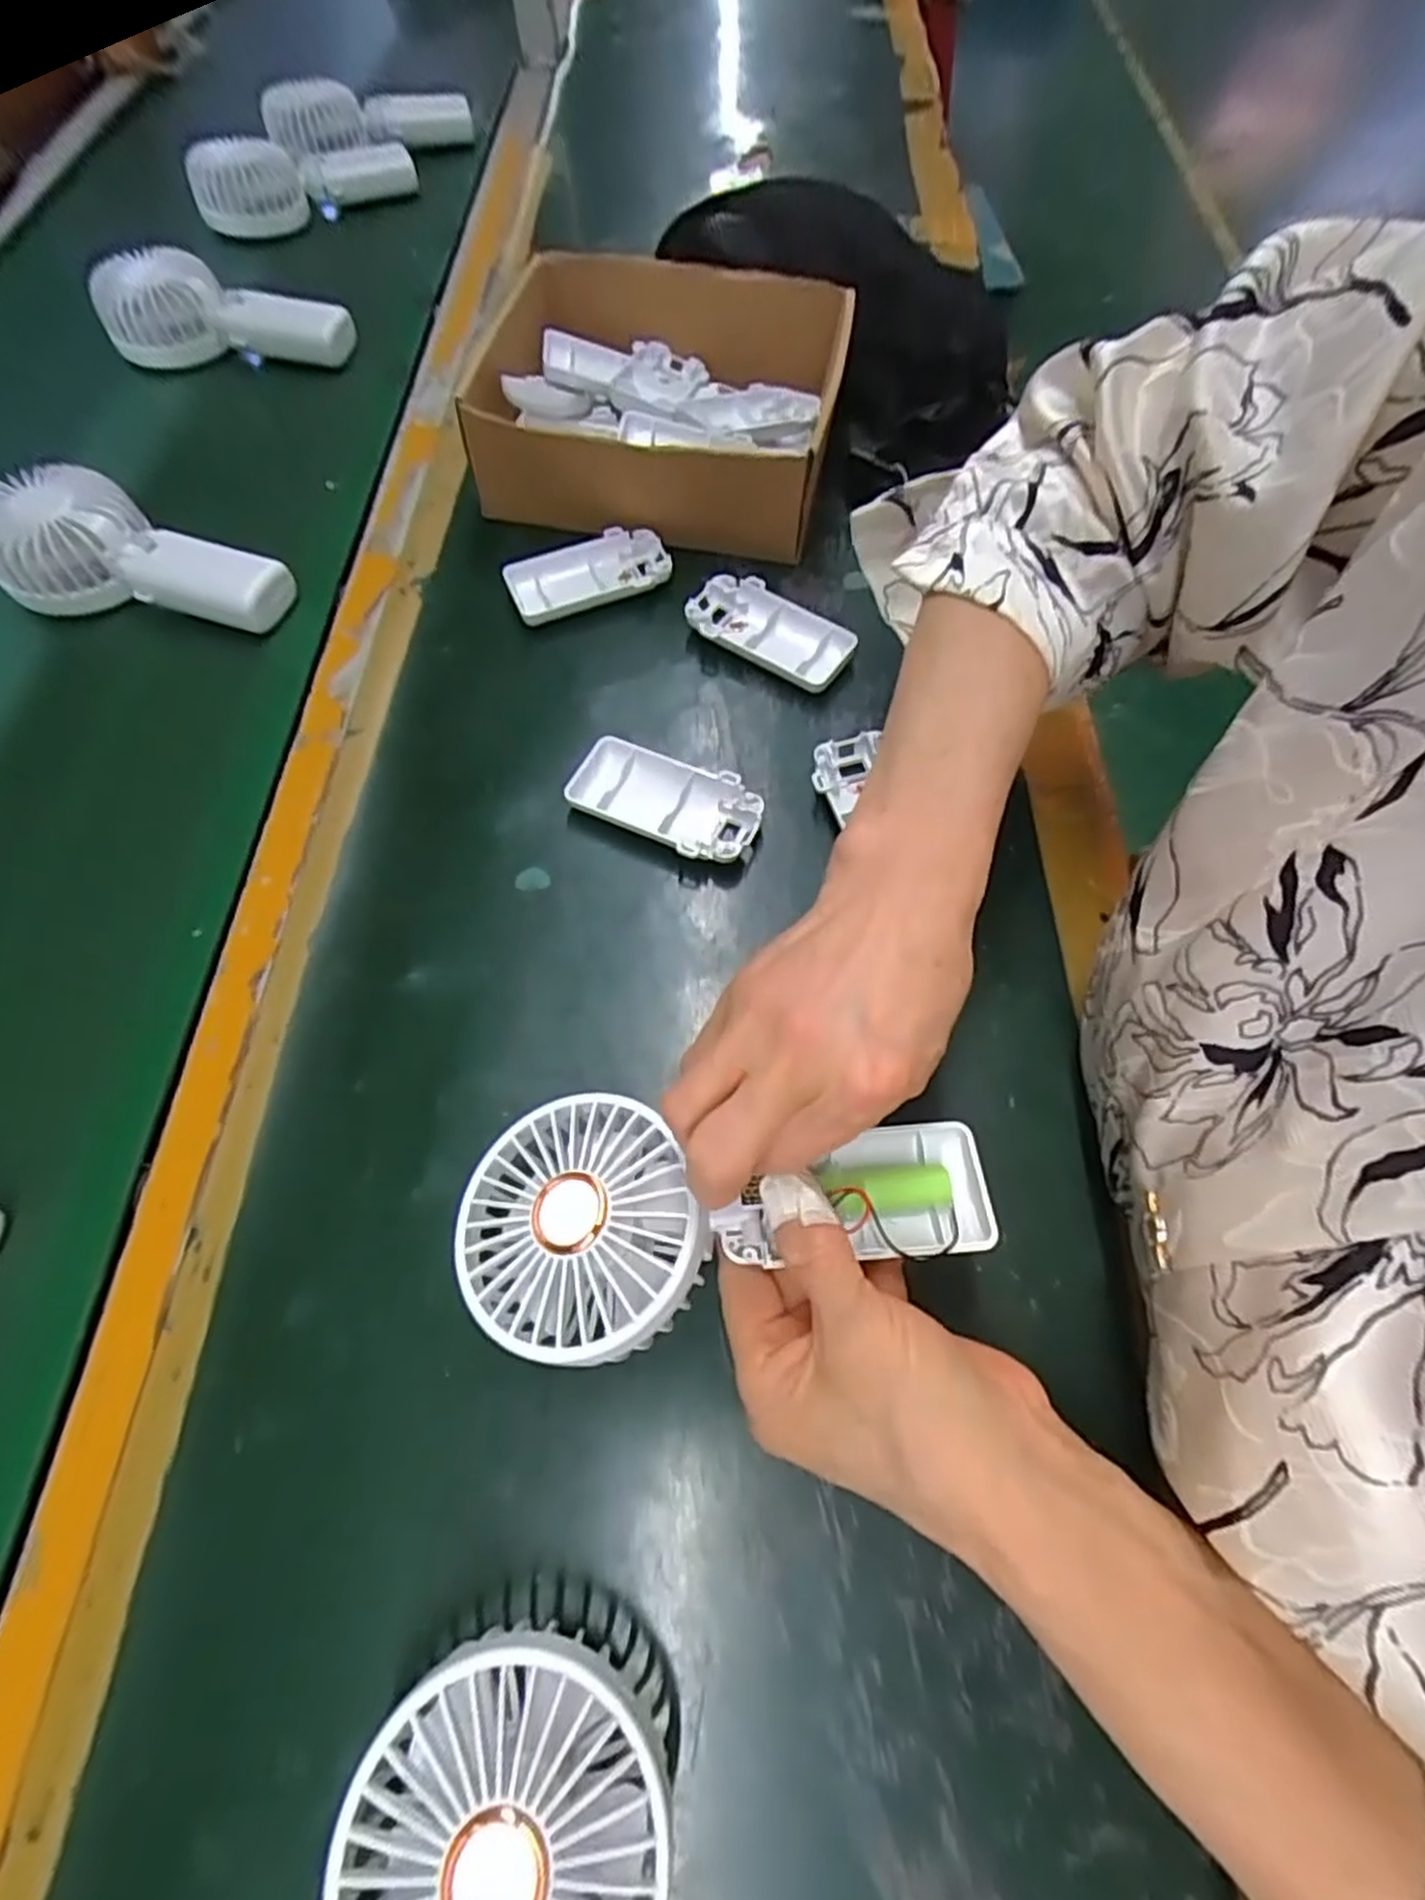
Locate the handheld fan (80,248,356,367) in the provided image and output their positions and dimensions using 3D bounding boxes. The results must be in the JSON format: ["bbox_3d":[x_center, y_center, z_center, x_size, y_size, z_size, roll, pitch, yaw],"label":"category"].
[{"bbox_3d":[-0.362,-0.483,0.574,0.183,0.048,0.073,0,64,0],"label":"handheld fan"}]

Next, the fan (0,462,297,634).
[{"bbox_3d":[-0.338,-0.226,0.439,0.169,0.036,0.079,24,66,11],"label":"fan"}]

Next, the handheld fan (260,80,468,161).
[{"bbox_3d":[-0.323,-0.787,0.715,0.182,0.043,0.068,-26,67,-13],"label":"handheld fan"}]

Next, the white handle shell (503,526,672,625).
[{"bbox_3d":[-0.073,-0.223,0.456,0.094,0.015,0.048,-23,66,-11],"label":"white handle shell"}]

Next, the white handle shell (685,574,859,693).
[{"bbox_3d":[0.032,-0.181,0.436,0.096,0.018,0.048,31,68,14],"label":"white handle shell"}]

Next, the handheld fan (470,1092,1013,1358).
[{"bbox_3d":[0.004,0.090,0.266,0.180,0.033,0.082,-4,64,-3],"label":"handheld fan"}]

